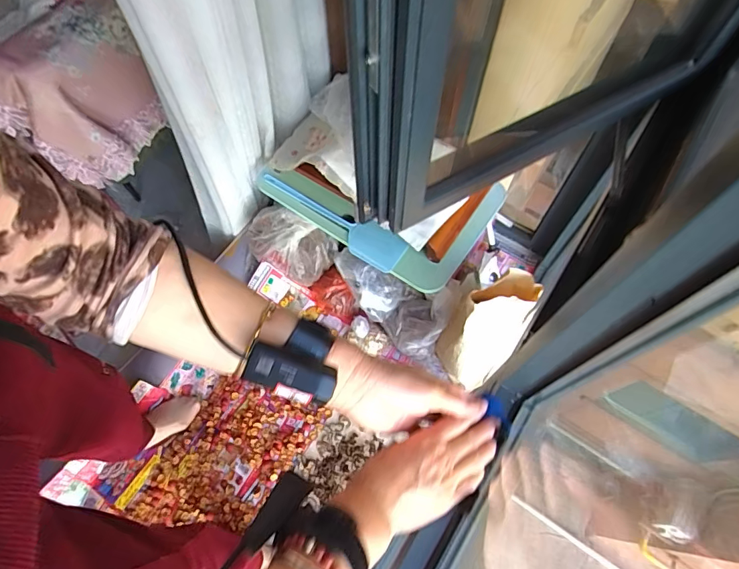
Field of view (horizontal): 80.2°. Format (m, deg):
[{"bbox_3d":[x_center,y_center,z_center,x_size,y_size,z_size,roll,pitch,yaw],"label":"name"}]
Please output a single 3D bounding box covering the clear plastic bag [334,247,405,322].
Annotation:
[{"bbox_3d":[-0.017,0.004,1.170,0.210,0.096,0.113,30,69,11],"label":"clear plastic bag"}]

